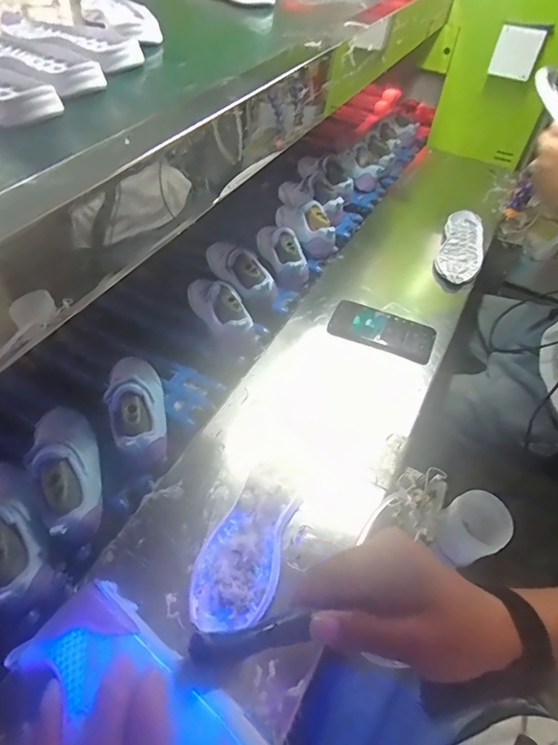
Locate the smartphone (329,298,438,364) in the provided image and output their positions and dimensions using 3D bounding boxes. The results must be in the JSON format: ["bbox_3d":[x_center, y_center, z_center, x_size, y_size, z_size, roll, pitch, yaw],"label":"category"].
[{"bbox_3d":[0.161,-0.067,0.722,0.162,0.012,0.070,20,59,13],"label":"smartphone"}]

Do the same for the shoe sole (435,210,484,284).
[{"bbox_3d":[0.346,-0.239,0.863,0.078,0.027,0.194,18,51,11],"label":"shoe sole"}]

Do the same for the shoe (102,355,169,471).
[{"bbox_3d":[-0.187,0.041,0.607,0.065,0.084,0.161,-9,51,-11],"label":"shoe"}]

